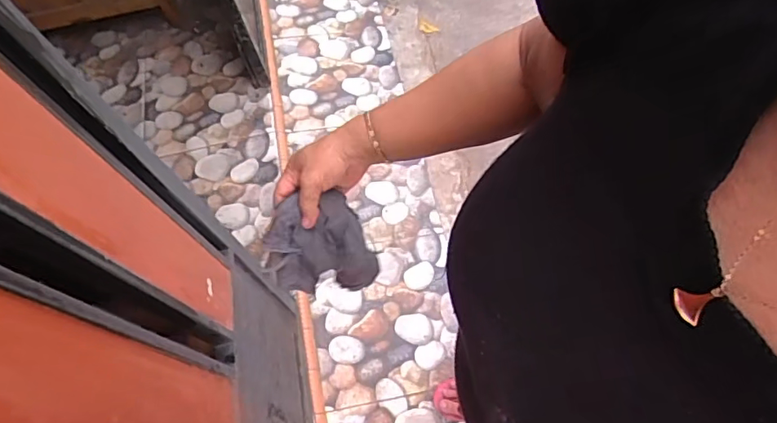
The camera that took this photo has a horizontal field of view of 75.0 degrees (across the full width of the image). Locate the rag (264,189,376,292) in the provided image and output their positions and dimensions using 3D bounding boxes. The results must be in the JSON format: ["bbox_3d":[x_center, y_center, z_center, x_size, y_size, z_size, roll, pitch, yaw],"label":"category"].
[{"bbox_3d":[-0.080,0.038,0.580,0.119,0.050,0.123,-17,96,-17],"label":"rag"}]

